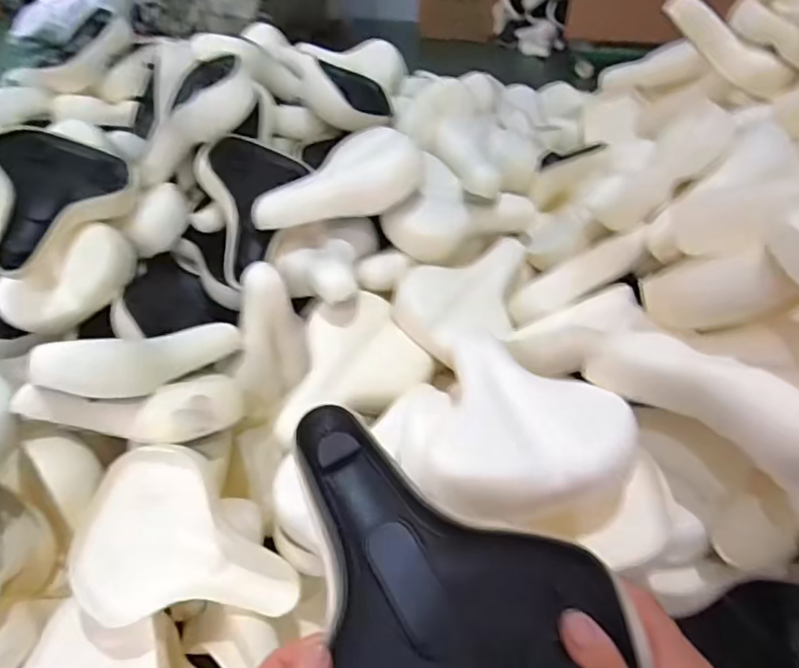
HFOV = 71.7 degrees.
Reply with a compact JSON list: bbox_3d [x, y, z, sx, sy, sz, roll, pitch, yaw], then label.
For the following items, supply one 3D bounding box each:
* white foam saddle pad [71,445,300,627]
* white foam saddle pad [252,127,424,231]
[{"bbox_3d":[-0.240,0.220,0.624,0.234,0.186,0.048,0,5,-10],"label":"white foam saddle pad"},{"bbox_3d":[-0.094,-0.221,0.827,0.257,0.102,0.085,-21,39,3],"label":"white foam saddle pad"}]

